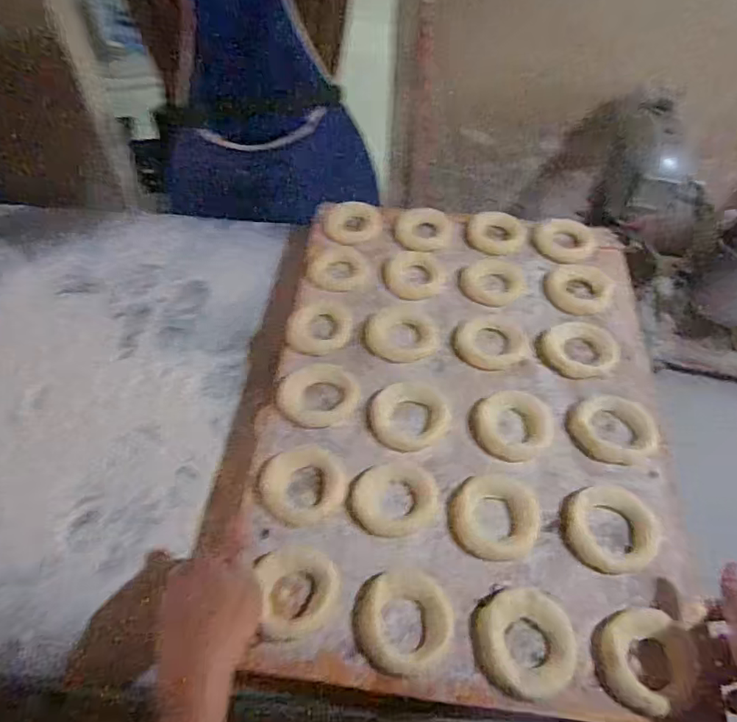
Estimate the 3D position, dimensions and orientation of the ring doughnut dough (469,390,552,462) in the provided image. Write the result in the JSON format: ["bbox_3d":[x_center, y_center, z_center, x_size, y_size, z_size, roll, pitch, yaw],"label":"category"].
[{"bbox_3d":[0.149,0.066,0.587,0.081,0.012,0.076,1,54,-2],"label":"ring doughnut dough"}]

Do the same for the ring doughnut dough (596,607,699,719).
[{"bbox_3d":[0.232,0.242,0.454,0.083,0.020,0.076,-4,55,-5],"label":"ring doughnut dough"}]

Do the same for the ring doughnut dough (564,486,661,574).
[{"bbox_3d":[0.227,0.155,0.522,0.079,0.015,0.078,1,54,-2],"label":"ring doughnut dough"}]

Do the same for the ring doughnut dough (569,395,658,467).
[{"bbox_3d":[0.256,0.071,0.583,0.089,0.013,0.076,11,55,6],"label":"ring doughnut dough"}]

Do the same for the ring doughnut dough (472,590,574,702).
[{"bbox_3d":[0.131,0.233,0.463,0.080,0.014,0.080,-5,55,-6],"label":"ring doughnut dough"}]

